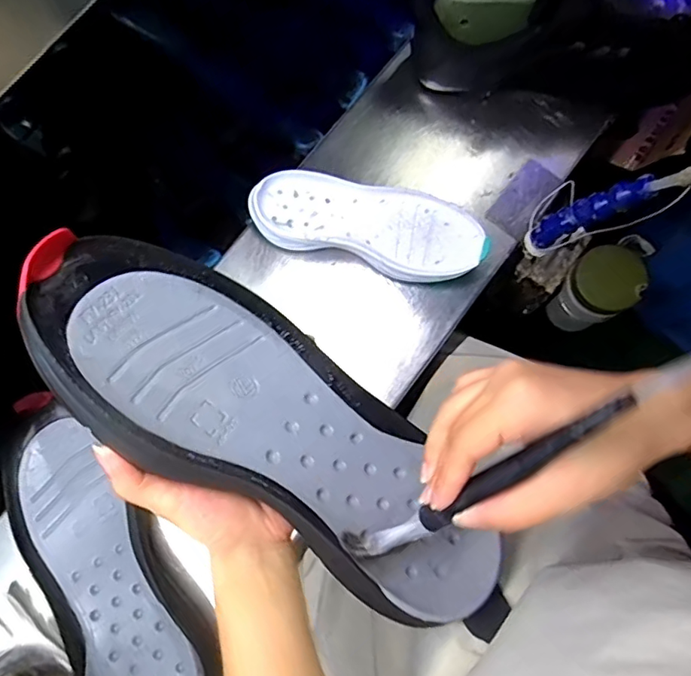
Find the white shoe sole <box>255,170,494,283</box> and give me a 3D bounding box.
[{"bbox_3d":[0.023,-0.114,0.533,0.227,0.028,0.081,15,79,2],"label":"white shoe sole"}]

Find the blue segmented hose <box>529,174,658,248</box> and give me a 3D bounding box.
[{"bbox_3d":[0.217,-0.110,0.481,0.020,0.132,0.023,9,78,-20],"label":"blue segmented hose"}]

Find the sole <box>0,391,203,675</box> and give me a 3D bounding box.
[{"bbox_3d":[-0.223,0.207,0.472,0.099,0.034,0.311,-34,81,-7],"label":"sole"}]

